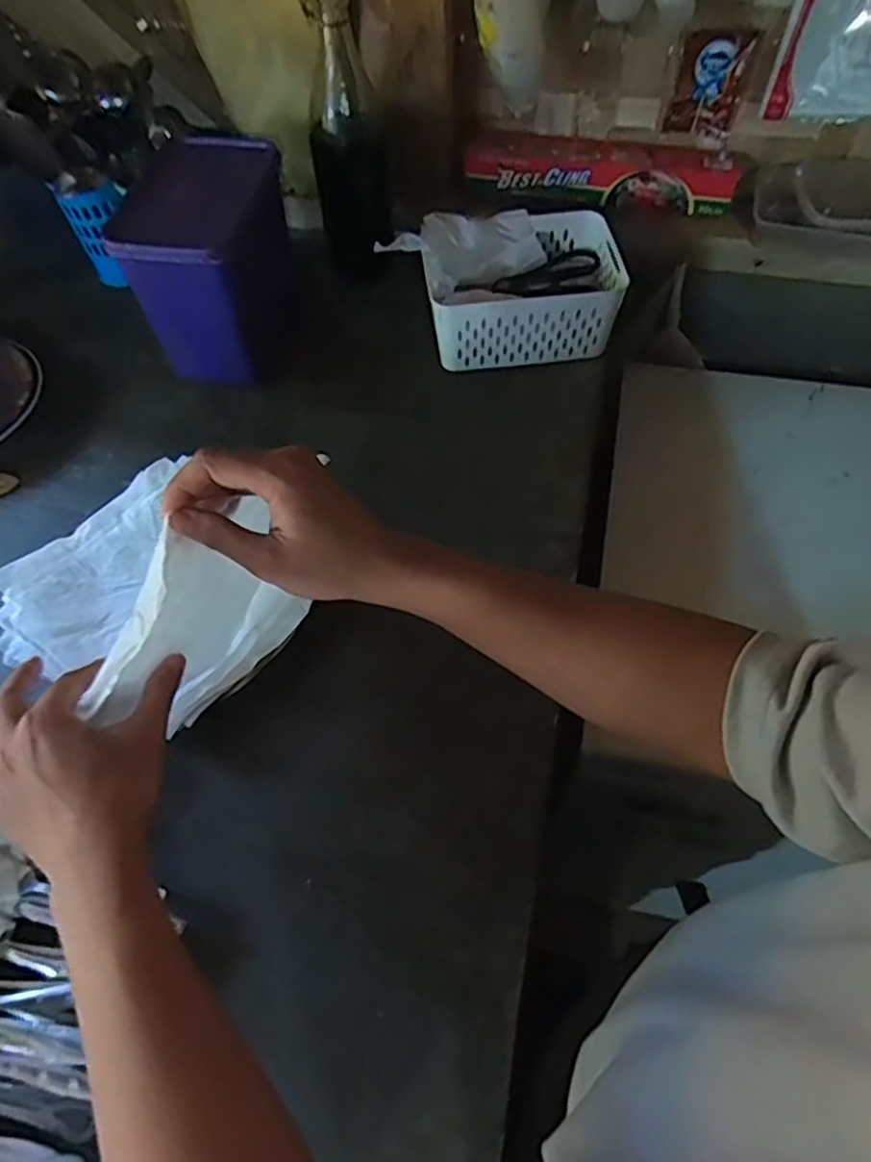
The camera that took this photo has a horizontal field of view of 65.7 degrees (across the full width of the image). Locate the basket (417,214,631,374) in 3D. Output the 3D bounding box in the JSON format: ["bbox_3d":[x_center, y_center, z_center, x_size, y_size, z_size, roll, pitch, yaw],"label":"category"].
[{"bbox_3d":[0.095,-0.328,0.751,0.205,0.077,0.151,-6,58,-2],"label":"basket"}]

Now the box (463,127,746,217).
[{"bbox_3d":[0.197,-0.491,0.808,0.311,0.052,0.065,15,60,11],"label":"box"}]

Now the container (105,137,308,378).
[{"bbox_3d":[-0.221,-0.335,0.713,0.104,0.177,0.187,9,59,7],"label":"container"}]

